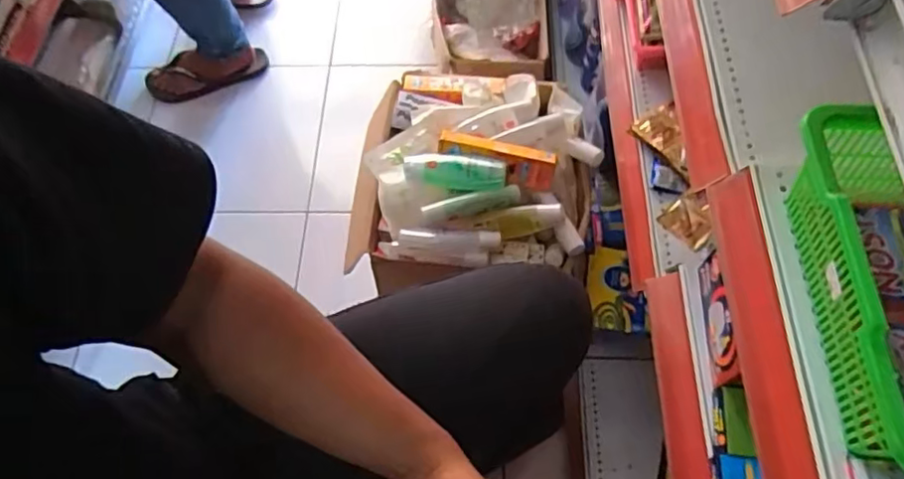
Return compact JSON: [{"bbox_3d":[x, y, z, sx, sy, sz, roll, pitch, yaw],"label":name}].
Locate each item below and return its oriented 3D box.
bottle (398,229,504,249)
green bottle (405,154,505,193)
[{"bbox_3d":[-0.004,-0.004,0.808,0.135,0.020,0.029,1,63,3],"label":"bottle"},{"bbox_3d":[0.004,-0.089,0.818,0.136,0.035,0.046,8,64,6],"label":"green bottle"}]

